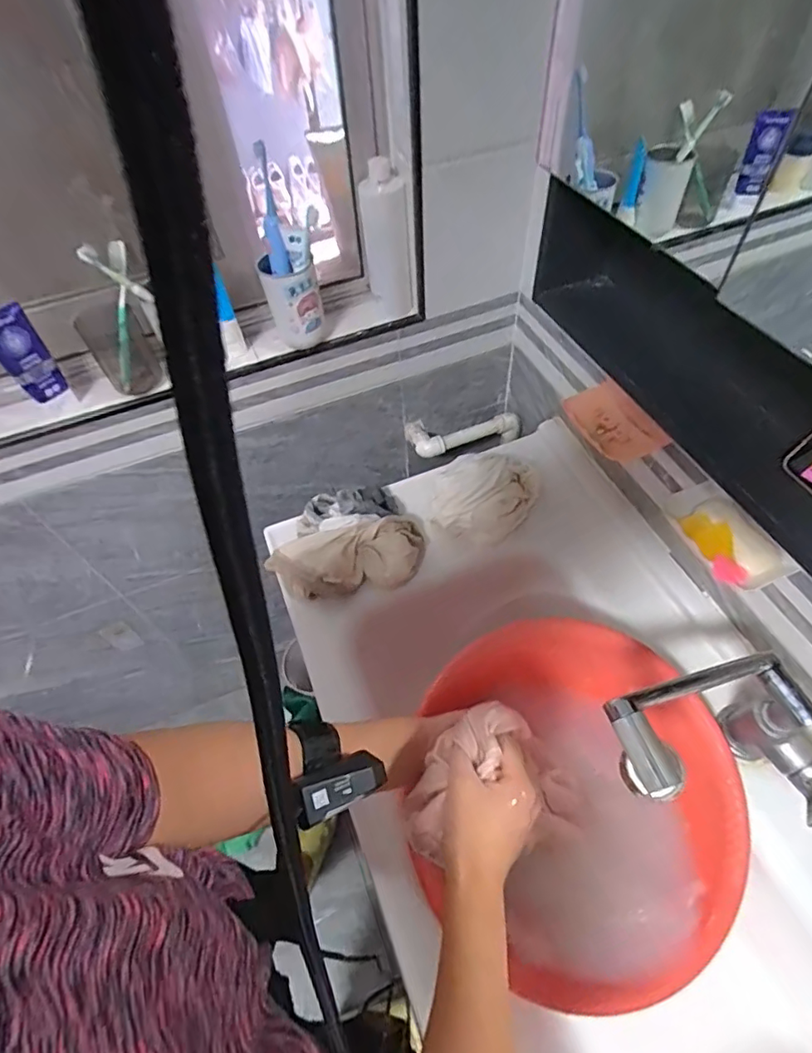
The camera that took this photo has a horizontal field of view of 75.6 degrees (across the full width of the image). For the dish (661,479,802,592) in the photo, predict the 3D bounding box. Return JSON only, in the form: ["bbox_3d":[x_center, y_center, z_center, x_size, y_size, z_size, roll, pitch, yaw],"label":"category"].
[{"bbox_3d":[0.335,0.008,0.552,0.081,0.026,0.127,-18,56,-9],"label":"dish"}]

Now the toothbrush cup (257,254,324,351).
[{"bbox_3d":[-0.169,-0.336,0.803,0.078,0.123,0.067,-16,55,-7],"label":"toothbrush cup"}]

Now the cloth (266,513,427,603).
[{"bbox_3d":[-0.078,0.048,0.730,0.210,0.064,0.083,-15,55,-7],"label":"cloth"}]

